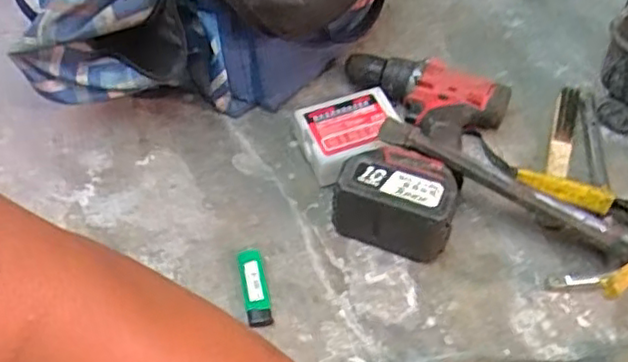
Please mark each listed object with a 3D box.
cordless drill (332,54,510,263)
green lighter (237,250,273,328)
[{"bbox_3d":[0.088,-0.046,0.725,0.192,0.072,0.237,19,52,17],"label":"cordless drill"},{"bbox_3d":[-0.057,0.099,0.635,0.024,0.015,0.085,-10,49,-7],"label":"green lighter"}]

